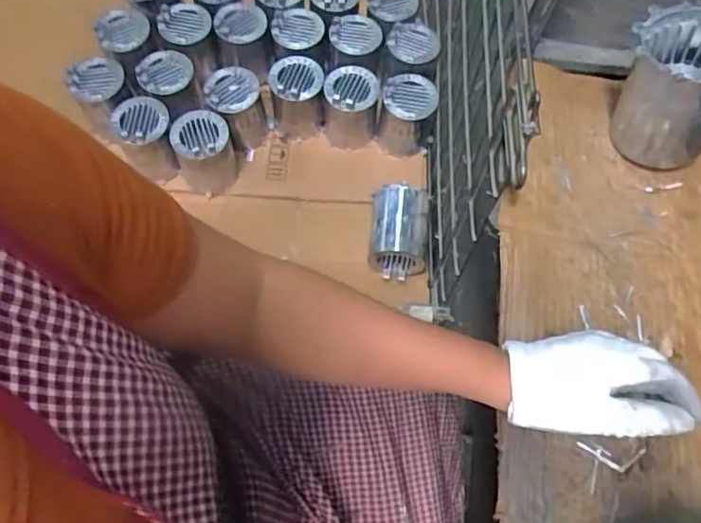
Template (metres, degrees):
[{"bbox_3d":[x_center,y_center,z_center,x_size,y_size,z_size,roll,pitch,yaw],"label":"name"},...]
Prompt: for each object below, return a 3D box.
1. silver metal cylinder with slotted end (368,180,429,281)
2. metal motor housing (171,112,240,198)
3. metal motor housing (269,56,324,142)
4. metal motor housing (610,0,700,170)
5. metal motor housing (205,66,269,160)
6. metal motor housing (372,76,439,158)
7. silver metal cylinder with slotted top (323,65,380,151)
[{"bbox_3d":[0.076,-0.048,0.919,0.091,0.090,0.132,2,67,-1],"label":"silver metal cylinder with slotted end"},{"bbox_3d":[-0.234,-0.177,0.961,0.082,0.121,0.081,-3,67,-3],"label":"metal motor housing"},{"bbox_3d":[-0.090,-0.277,1.008,0.087,0.119,0.090,-4,68,-3],"label":"metal motor housing"},{"bbox_3d":[0.294,-0.156,0.542,0.093,0.116,0.108,-41,74,-17],"label":"metal motor housing"},{"bbox_3d":[-0.188,-0.249,0.999,0.089,0.114,0.105,-22,70,-10],"label":"metal motor housing"},{"bbox_3d":[0.094,-0.240,1.000,0.087,0.118,0.094,1,67,-2],"label":"metal motor housing"},{"bbox_3d":[0.000,-0.258,1.003,0.087,0.120,0.092,7,67,1],"label":"silver metal cylinder with slotted top"}]

